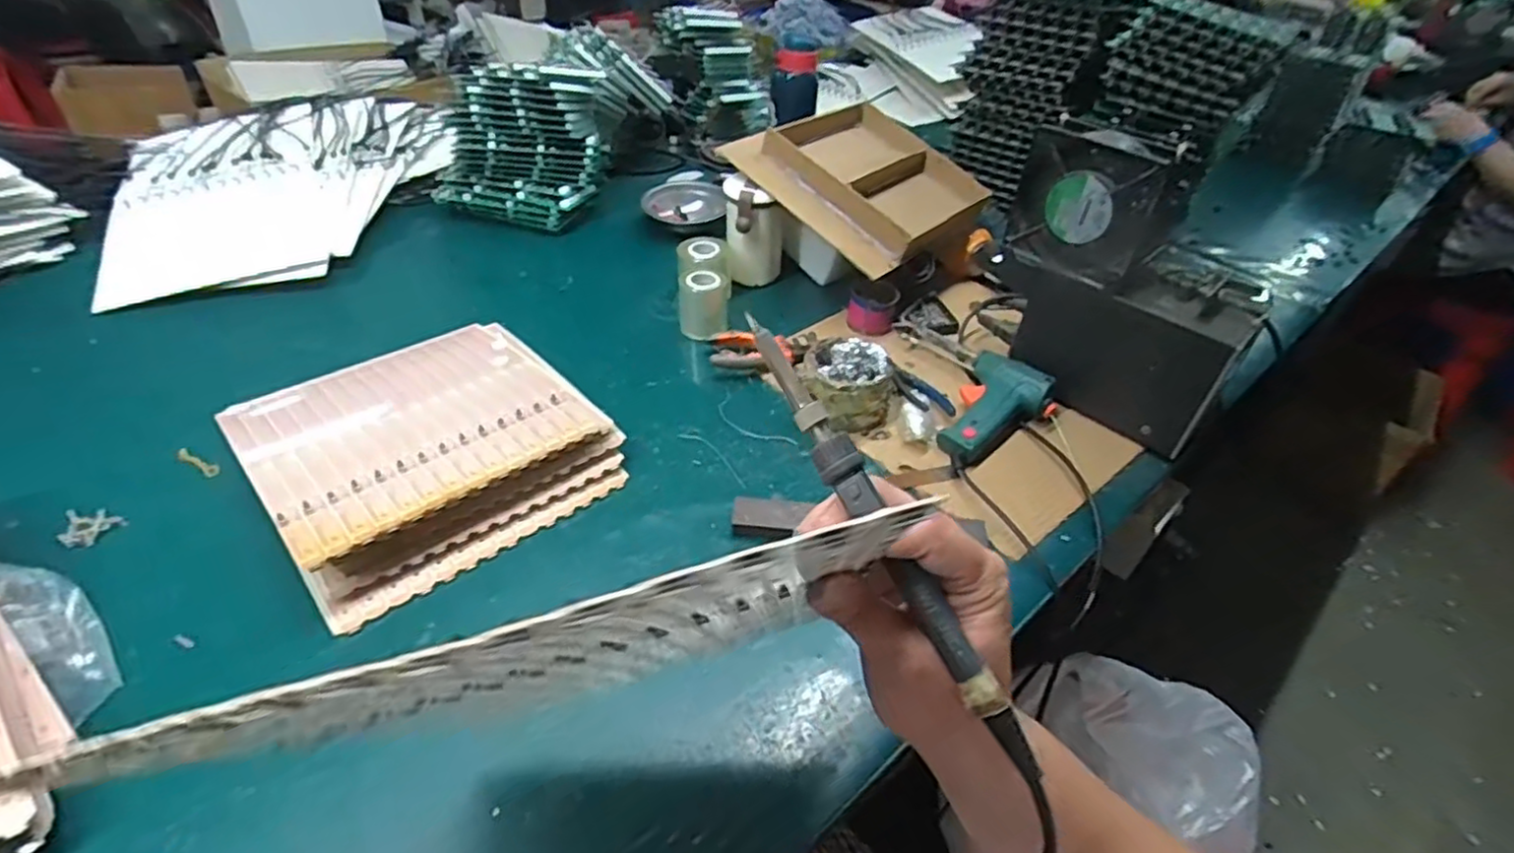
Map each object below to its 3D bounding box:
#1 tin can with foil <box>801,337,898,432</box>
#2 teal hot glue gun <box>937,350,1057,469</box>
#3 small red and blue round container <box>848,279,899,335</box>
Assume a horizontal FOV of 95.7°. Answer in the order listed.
[{"bbox_3d":[0.093,-0.046,0.677,0.091,0.066,0.079,12,41,8],"label":"tin can with foil"},{"bbox_3d":[0.223,-0.016,0.659,0.089,0.038,0.154,30,46,26],"label":"teal hot glue gun"},{"bbox_3d":[0.134,-0.138,0.800,0.053,0.042,0.056,3,41,-3],"label":"small red and blue round container"}]

